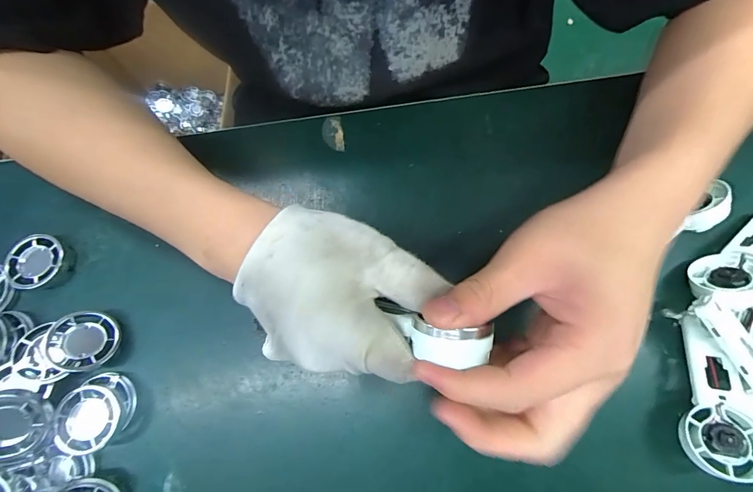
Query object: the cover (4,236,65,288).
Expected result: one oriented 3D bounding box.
[{"bbox_3d":[-0.238,0.010,0.258,0.037,0.006,0.038,7,75,3],"label":"cover"}]

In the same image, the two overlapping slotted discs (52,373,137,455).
[{"bbox_3d":[-0.174,0.104,0.233,0.039,0.023,0.042,-12,75,-2],"label":"two overlapping slotted discs"}]

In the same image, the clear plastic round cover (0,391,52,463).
[{"bbox_3d":[-0.210,0.104,0.209,0.036,0.008,0.039,-2,94,-29],"label":"clear plastic round cover"}]

